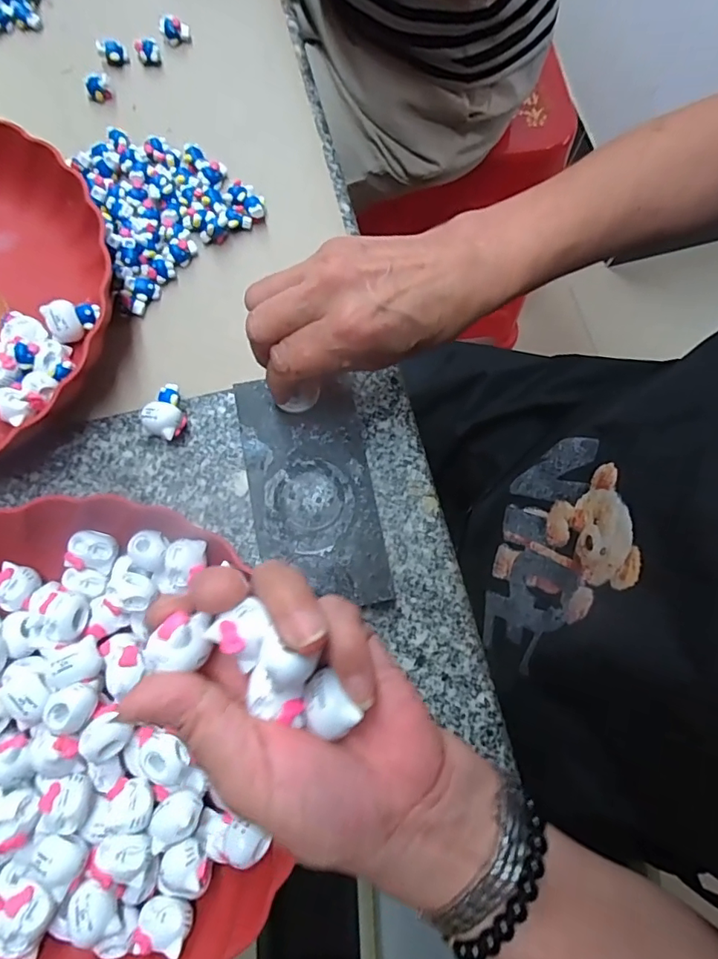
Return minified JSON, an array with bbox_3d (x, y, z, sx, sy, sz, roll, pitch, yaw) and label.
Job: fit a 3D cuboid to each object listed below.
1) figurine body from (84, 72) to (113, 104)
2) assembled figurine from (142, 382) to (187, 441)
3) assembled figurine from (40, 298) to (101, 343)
[{"bbox_3d":[-0.200,-0.301,0.383,0.016,0.010,0.018,-9,78,-3],"label":"figurine body"},{"bbox_3d":[-0.120,-0.041,0.320,0.024,0.022,0.033,31,78,5],"label":"assembled figurine"},{"bbox_3d":[-0.189,-0.107,0.330,0.034,0.019,0.024,-38,81,-9],"label":"assembled figurine"}]

